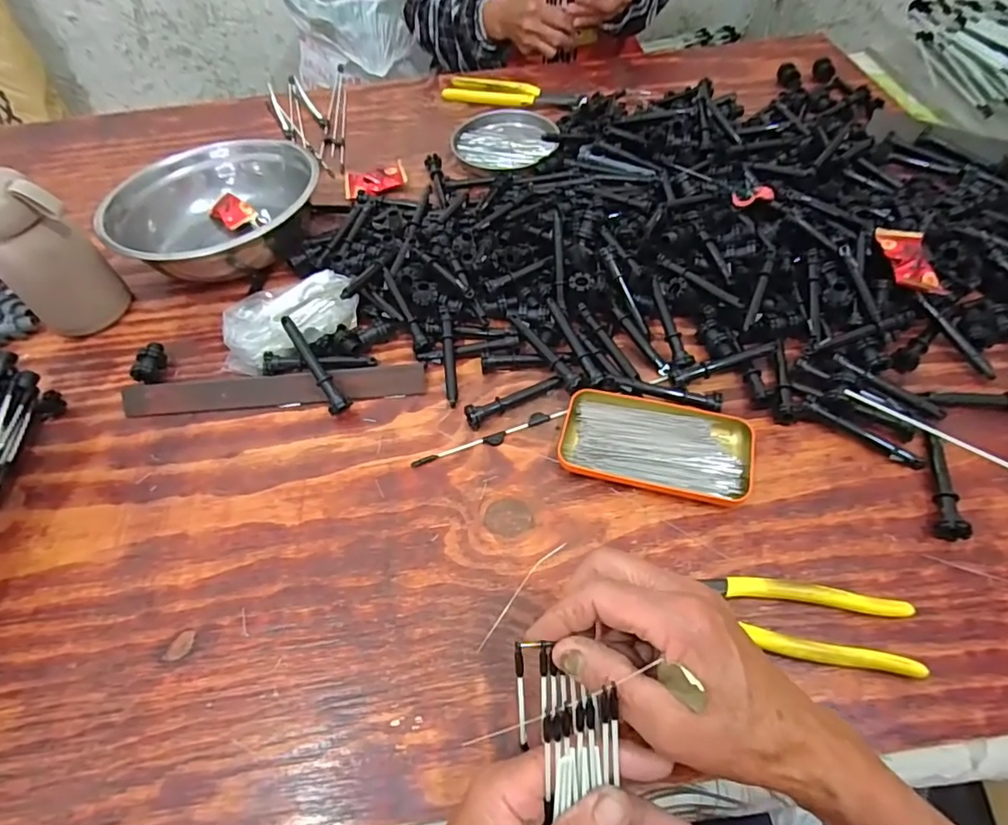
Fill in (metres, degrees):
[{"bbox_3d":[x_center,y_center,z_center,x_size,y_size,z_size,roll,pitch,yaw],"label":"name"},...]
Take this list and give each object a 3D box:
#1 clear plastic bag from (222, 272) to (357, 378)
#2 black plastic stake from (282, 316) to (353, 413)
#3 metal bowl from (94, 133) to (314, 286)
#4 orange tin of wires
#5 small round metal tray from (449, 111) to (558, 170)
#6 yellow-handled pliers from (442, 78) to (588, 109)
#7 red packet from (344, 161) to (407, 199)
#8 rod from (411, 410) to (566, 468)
[{"bbox_3d":[-0.198,-0.082,0.512,0.126,0.045,0.074,-11,54,-3],"label":"clear plastic bag"},{"bbox_3d":[-0.162,-0.041,0.473,0.018,0.013,0.093,-31,85,-17],"label":"black plastic stake"},{"bbox_3d":[-0.311,-0.220,0.609,0.203,0.073,0.203,-2,54,3],"label":"metal bowl"},{"bbox_3d":[0.119,0.024,0.435,0.141,0.017,0.076,12,56,13],"label":"orange tin of wires"},{"bbox_3d":[0.002,-0.350,0.708,0.130,0.013,0.117,7,55,9],"label":"small round metal tray"},{"bbox_3d":[0.016,-0.446,0.783,0.207,0.024,0.054,17,57,16],"label":"yellow-handled pliers"},{"bbox_3d":[-0.155,-0.280,0.666,0.074,0.012,0.057,-10,54,-3],"label":"red packet"},{"bbox_3d":[-0.011,0.021,0.453,0.131,0.004,0.013,-21,56,-11],"label":"rod"}]

